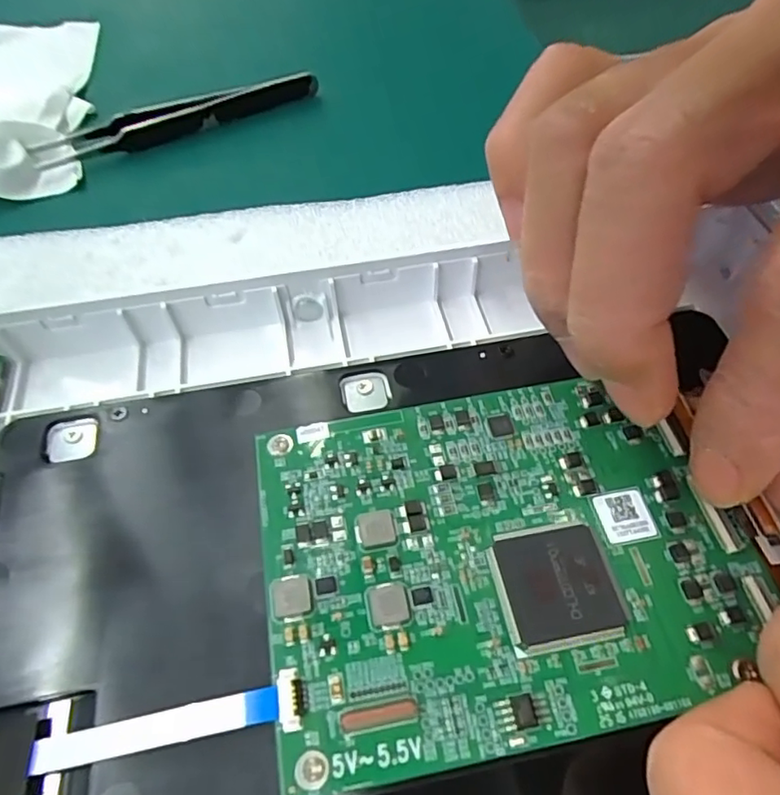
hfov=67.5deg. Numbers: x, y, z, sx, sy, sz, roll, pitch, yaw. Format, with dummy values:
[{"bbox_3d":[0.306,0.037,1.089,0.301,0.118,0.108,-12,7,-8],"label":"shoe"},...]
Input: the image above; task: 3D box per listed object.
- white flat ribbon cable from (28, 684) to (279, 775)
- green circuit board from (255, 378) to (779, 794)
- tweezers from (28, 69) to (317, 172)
[{"bbox_3d":[-0.040,0.057,0.100,0.043,0.004,0.006,-13,55,0],"label":"white flat ribbon cable"},{"bbox_3d":[0.021,0.028,0.115,0.089,0.004,0.069,-10,55,-5],"label":"green circuit board"},{"bbox_3d":[-0.084,-0.113,0.237,0.114,0.010,0.015,-20,56,-12],"label":"tweezers"}]

